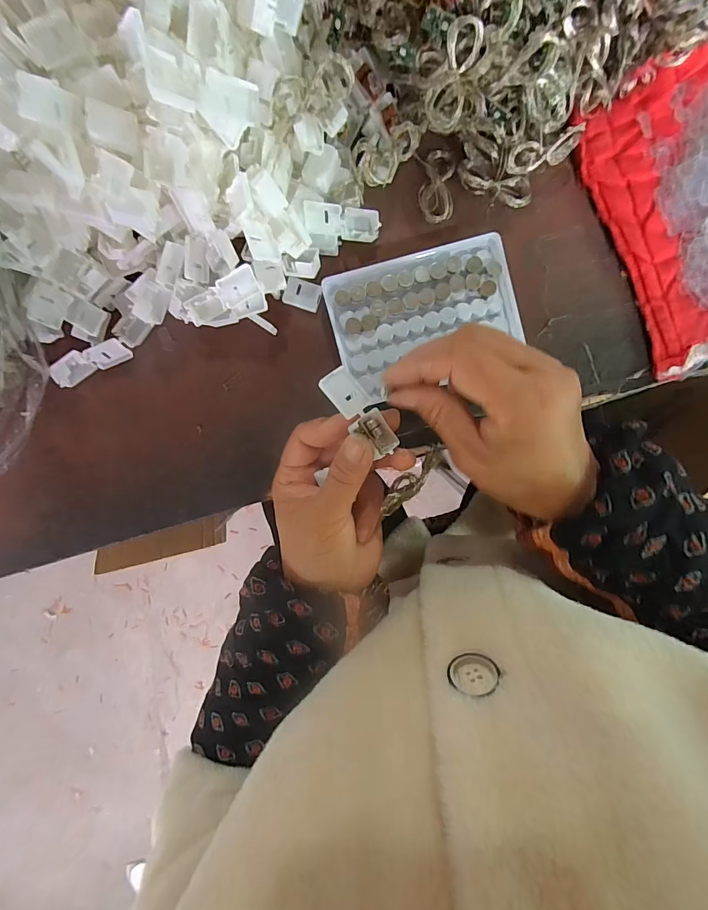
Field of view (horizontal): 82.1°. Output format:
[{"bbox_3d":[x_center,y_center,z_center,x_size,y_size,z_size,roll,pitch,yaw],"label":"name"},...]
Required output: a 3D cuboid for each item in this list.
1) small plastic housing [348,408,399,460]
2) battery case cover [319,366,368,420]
[{"bbox_3d":[0.012,-0.012,0.231,0.019,0.009,0.025,-36,99,-28],"label":"small plastic housing"},{"bbox_3d":[-0.005,-0.035,0.229,0.019,0.004,0.028,-43,93,-24],"label":"battery case cover"}]

